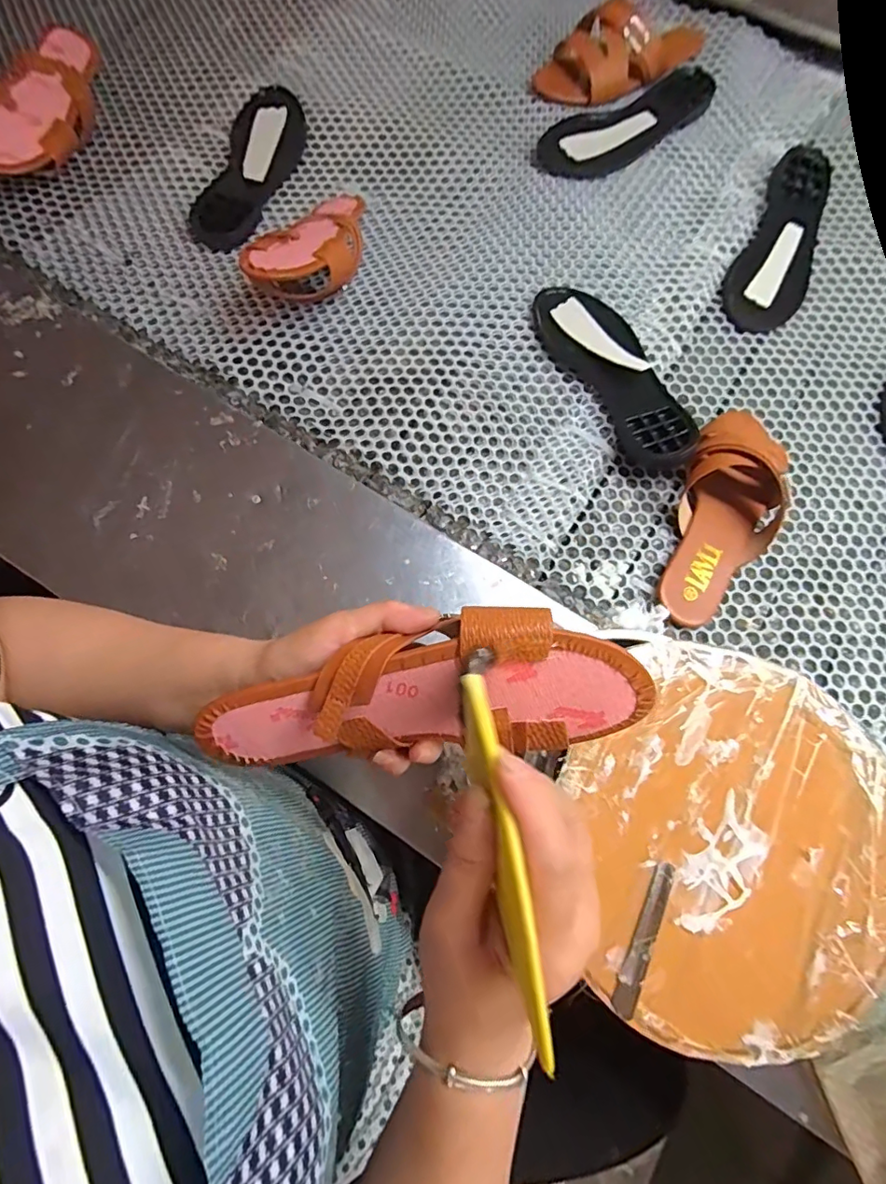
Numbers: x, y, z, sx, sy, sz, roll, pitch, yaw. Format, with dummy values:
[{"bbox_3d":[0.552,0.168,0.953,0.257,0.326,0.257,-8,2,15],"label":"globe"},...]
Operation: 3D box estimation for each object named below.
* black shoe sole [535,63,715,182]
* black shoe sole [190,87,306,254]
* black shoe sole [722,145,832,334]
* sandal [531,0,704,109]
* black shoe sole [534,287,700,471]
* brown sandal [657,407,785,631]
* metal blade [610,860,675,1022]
[{"bbox_3d":[0.235,-0.586,0.657,0.264,0.014,0.091,-35,78,-11],"label":"black shoe sole"},{"bbox_3d":[-0.230,-0.510,0.632,0.083,0.017,0.247,13,74,2],"label":"black shoe sole"},{"bbox_3d":[0.396,-0.408,0.605,0.083,0.028,0.254,25,75,5],"label":"black shoe sole"},{"bbox_3d":[0.231,-0.689,0.663,0.231,0.052,0.107,-35,76,-3],"label":"sandal"},{"bbox_3d":[0.184,-0.234,0.544,0.090,0.038,0.247,-27,76,-1],"label":"black shoe sole"},{"bbox_3d":[0.266,-0.077,0.492,0.100,0.060,0.228,31,81,11],"label":"brown sandal"},{"bbox_3d":[0.126,0.215,0.329,0.014,0.004,0.089,24,73,10],"label":"metal blade"}]

